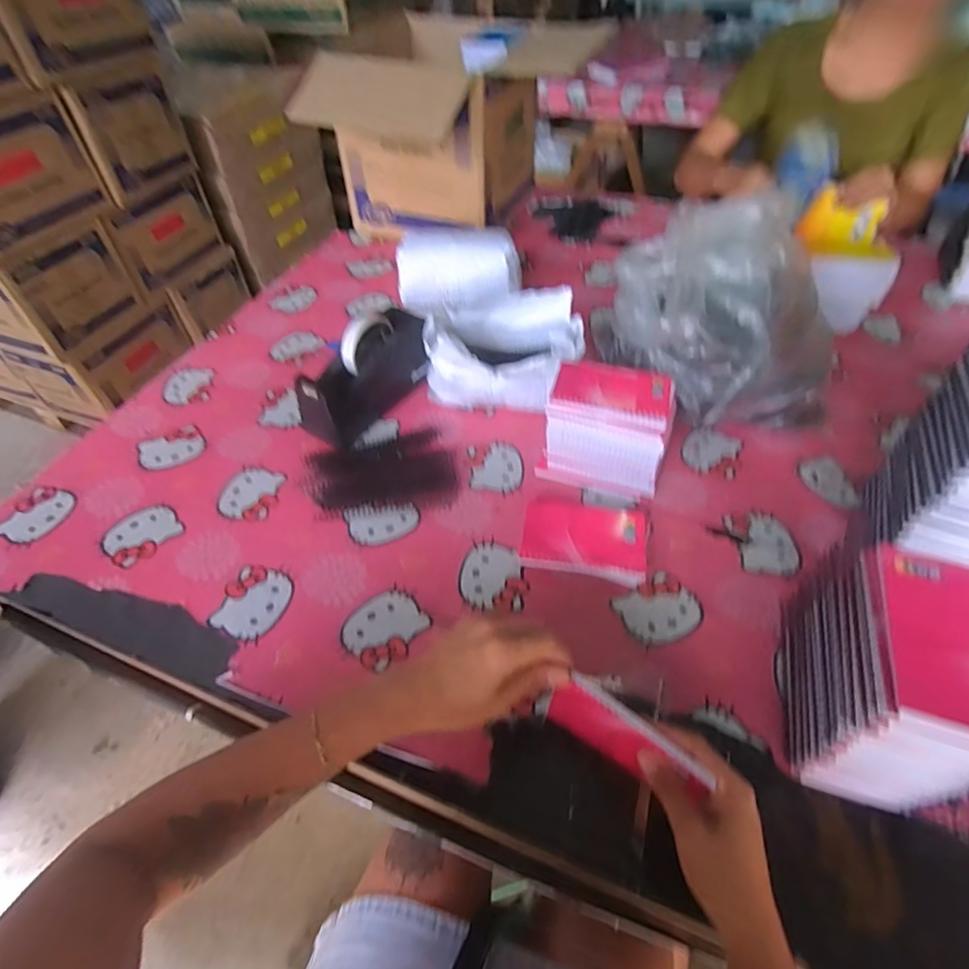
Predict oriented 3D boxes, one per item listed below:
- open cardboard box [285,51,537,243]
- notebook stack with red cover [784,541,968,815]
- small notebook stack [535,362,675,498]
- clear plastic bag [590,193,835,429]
[{"bbox_3d":[-0.098,-0.662,1.050,0.328,0.269,0.289,14,52,12],"label":"open cardboard box"},{"bbox_3d":[0.312,0.156,0.420,0.088,0.164,0.134,13,52,12],"label":"notebook stack with red cover"},{"bbox_3d":[0.148,-0.067,0.644,0.143,0.112,0.107,15,52,13],"label":"small notebook stack"},{"bbox_3d":[0.297,-0.226,0.713,0.237,0.205,0.287,-10,50,-8],"label":"clear plastic bag"}]

